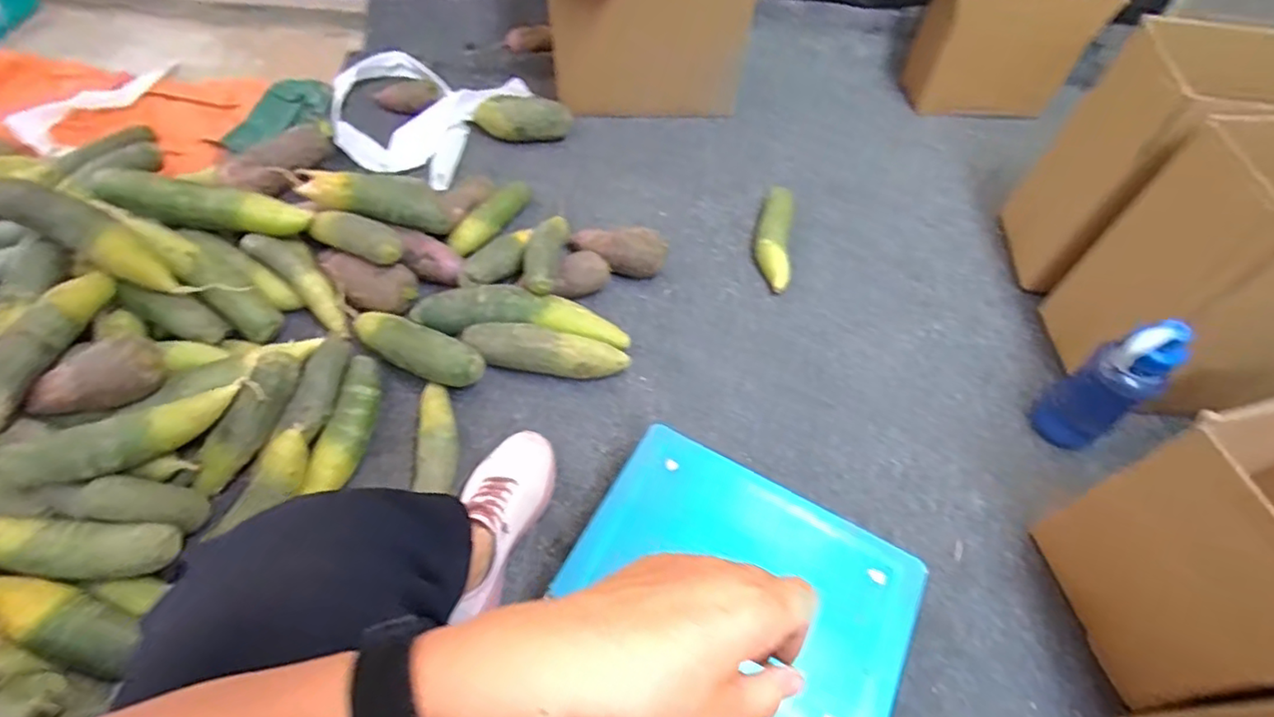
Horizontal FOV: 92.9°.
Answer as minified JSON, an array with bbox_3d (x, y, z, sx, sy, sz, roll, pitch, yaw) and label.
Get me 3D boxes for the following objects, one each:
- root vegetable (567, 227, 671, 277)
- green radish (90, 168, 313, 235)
[{"bbox_3d":[-0.030,-0.161,0.923,0.153,0.070,0.054,11,57,5],"label":"root vegetable"},{"bbox_3d":[-0.589,-0.212,0.834,0.251,0.054,0.049,8,55,-18],"label":"green radish"}]

